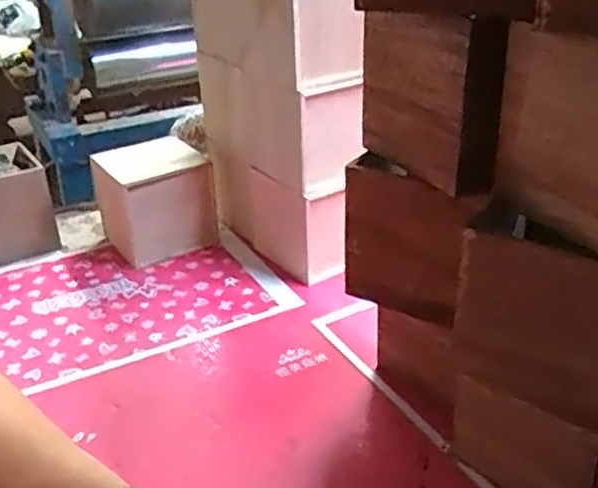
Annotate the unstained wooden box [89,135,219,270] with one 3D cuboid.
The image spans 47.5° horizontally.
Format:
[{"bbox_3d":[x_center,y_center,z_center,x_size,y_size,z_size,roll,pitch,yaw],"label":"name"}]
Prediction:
[{"bbox_3d":[-0.195,-0.058,0.938,0.127,0.138,0.108,-24,36,-36],"label":"unstained wooden box"}]

